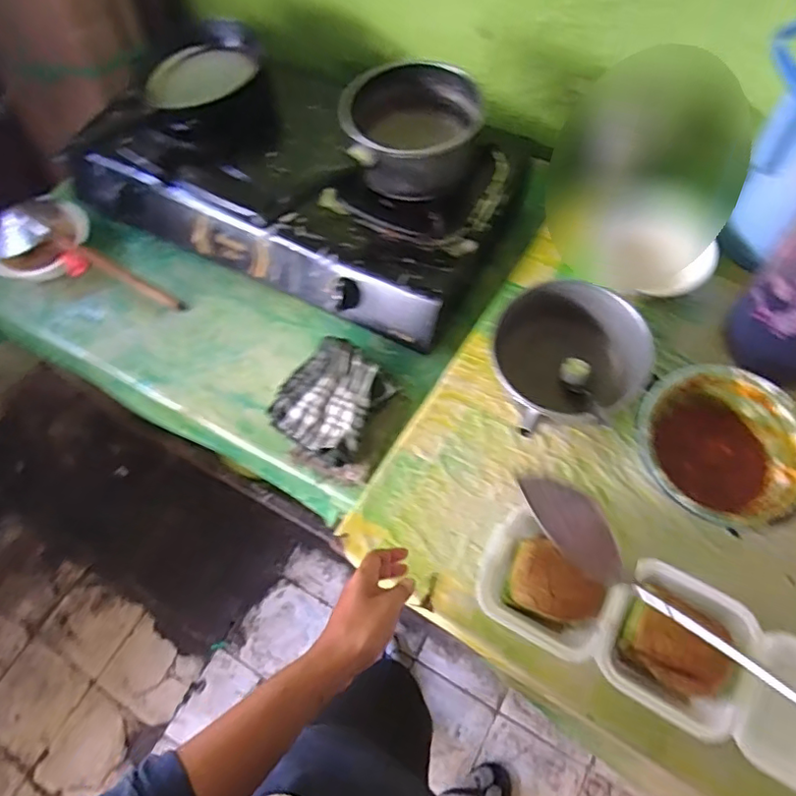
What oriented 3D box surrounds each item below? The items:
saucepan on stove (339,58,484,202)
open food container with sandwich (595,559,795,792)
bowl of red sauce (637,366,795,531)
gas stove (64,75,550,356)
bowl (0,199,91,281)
[{"bbox_3d":[0.017,-0.361,0.808,0.182,0.119,0.170,-6,63,0],"label":"saucepan on stove"},{"bbox_3d":[0.325,0.270,0.542,0.256,0.060,0.128,27,68,15],"label":"open food container with sandwich"},{"bbox_3d":[0.358,0.059,0.643,0.171,0.065,0.180,-1,64,2],"label":"bowl of red sauce"},{"bbox_3d":[-0.163,-0.363,0.922,0.664,0.135,0.389,25,67,14],"label":"gas stove"},{"bbox_3d":[-0.598,-0.263,0.936,0.155,0.083,0.154,-1,64,2],"label":"bowl"}]

